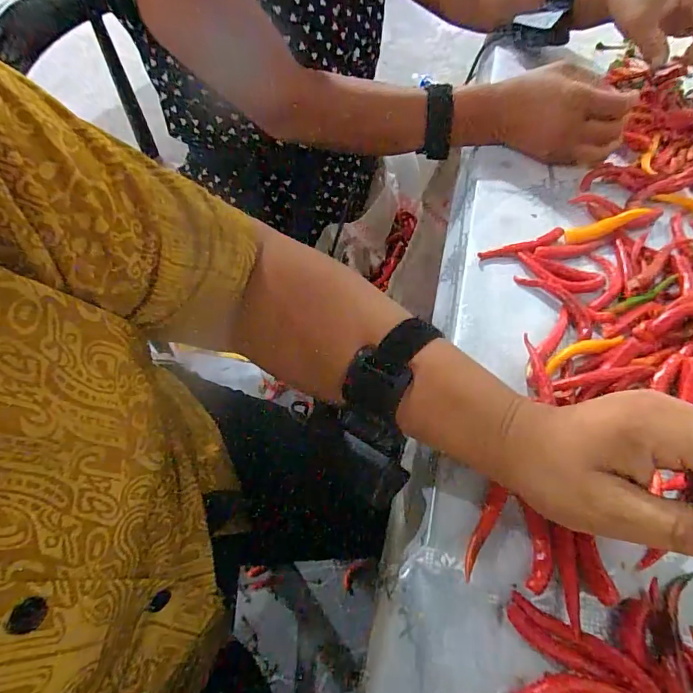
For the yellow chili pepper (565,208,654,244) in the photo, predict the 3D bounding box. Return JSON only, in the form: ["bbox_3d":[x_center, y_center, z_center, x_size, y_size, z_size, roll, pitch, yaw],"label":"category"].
[{"bbox_3d":[0.217,-0.101,0.372,0.074,0.007,0.015,-20,59,1],"label":"yellow chili pepper"}]

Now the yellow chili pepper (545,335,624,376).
[{"bbox_3d":[0.163,0.003,0.306,0.067,0.007,0.012,-21,60,-13],"label":"yellow chili pepper"}]

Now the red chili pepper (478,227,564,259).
[{"bbox_3d":[0.144,-0.082,0.364,0.076,0.007,0.014,-16,59,-10],"label":"red chili pepper"}]

